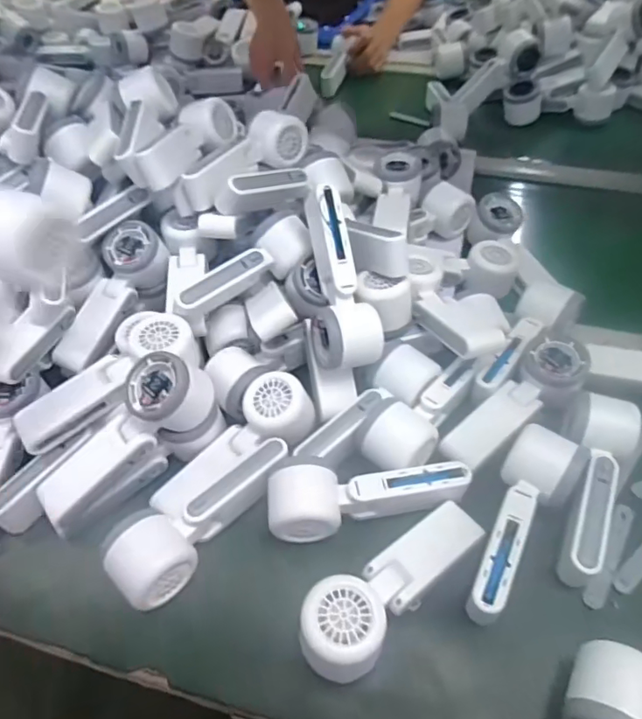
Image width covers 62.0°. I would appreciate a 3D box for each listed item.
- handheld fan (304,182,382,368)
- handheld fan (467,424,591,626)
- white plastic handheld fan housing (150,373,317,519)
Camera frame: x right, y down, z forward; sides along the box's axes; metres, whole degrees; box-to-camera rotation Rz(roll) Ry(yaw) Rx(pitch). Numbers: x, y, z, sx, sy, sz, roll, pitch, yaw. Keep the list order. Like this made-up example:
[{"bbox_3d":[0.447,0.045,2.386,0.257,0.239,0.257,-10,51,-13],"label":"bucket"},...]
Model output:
[{"bbox_3d":[0.015,-0.074,0.493,0.056,0.050,0.163,-11,93,-8],"label":"handheld fan"},{"bbox_3d":[0.157,0.126,0.420,0.057,0.046,0.166,25,55,21],"label":"handheld fan"},{"bbox_3d":[-0.077,0.080,0.480,0.163,0.042,0.070,-38,57,-9],"label":"white plastic handheld fan housing"}]

